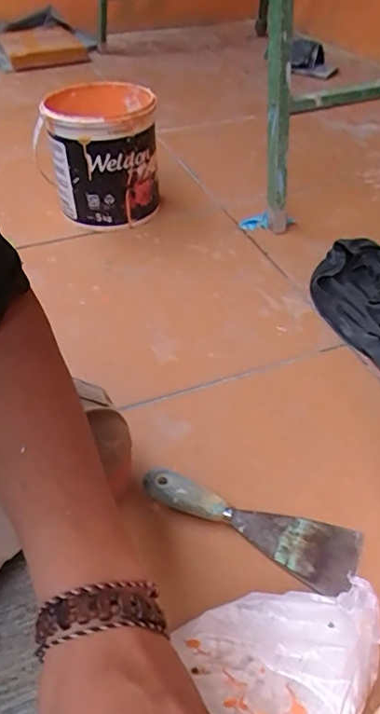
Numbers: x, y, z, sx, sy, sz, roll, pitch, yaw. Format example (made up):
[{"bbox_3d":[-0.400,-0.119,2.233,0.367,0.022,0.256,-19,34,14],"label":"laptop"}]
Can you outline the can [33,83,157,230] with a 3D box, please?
[{"bbox_3d":[-0.151,-0.357,0.914,0.177,0.176,0.203,-3,42,-4],"label":"can"}]

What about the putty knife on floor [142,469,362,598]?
[{"bbox_3d":[0.054,0.146,0.476,0.196,0.023,0.060,20,45,19],"label":"putty knife on floor"}]

